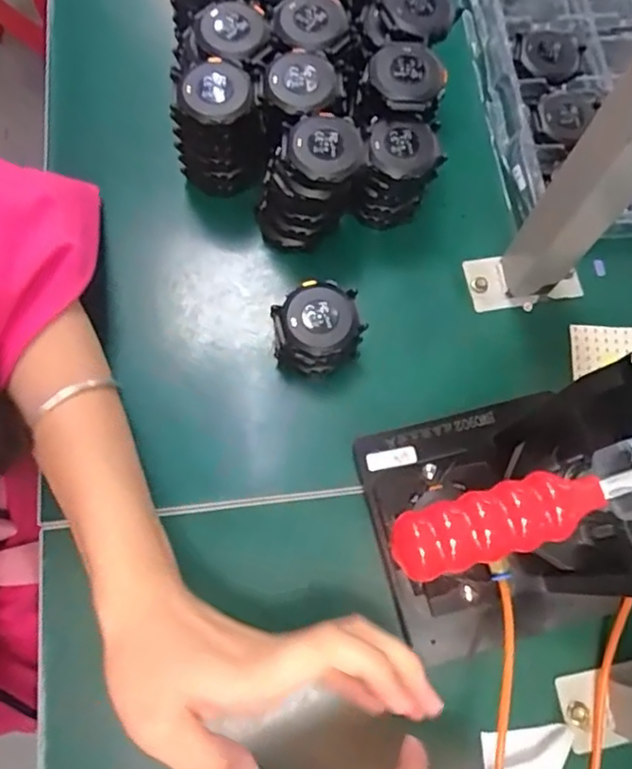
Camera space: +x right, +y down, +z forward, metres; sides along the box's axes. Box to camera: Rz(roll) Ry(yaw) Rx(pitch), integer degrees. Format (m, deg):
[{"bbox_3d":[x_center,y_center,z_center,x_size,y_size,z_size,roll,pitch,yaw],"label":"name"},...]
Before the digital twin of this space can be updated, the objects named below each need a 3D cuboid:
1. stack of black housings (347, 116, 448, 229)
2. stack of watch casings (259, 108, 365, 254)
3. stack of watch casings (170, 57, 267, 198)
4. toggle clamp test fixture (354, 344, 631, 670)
[{"bbox_3d":[0.052,-0.139,0.406,0.054,0.066,0.049,9,72,1],"label":"stack of black housings"},{"bbox_3d":[-0.005,-0.131,0.394,0.065,0.074,0.054,8,72,0],"label":"stack of watch casings"},{"bbox_3d":[-0.065,-0.168,0.401,0.057,0.070,0.058,-16,74,-7],"label":"stack of watch casings"},{"bbox_3d":[0.091,0.050,0.261,0.137,0.233,0.104,1,73,-2],"label":"toggle clamp test fixture"}]

